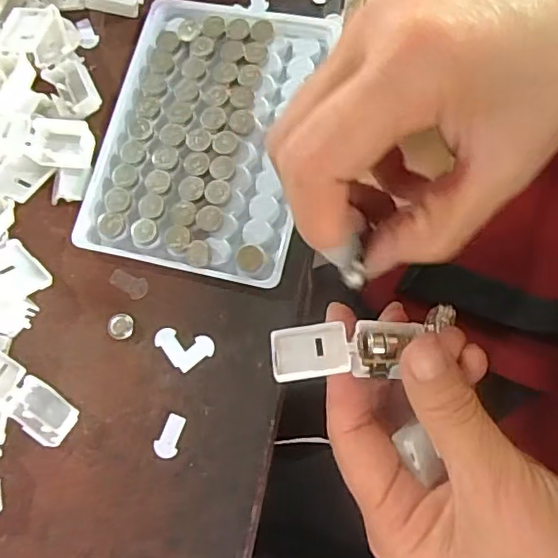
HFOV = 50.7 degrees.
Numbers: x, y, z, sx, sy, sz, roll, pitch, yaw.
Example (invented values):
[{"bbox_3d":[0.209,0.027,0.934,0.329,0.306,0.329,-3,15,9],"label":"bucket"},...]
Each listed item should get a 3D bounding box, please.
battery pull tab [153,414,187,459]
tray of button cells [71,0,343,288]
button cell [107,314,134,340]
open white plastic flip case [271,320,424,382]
[{"bbox_3d":[-0.044,0.064,0.238,0.010,0.004,0.017,27,79,11],"label":"battery pull tab"},{"bbox_3d":[-0.033,-0.068,0.265,0.092,0.009,0.130,11,77,8],"label":"tray of button cells"},{"bbox_3d":[-0.068,0.020,0.251,0.011,0.004,0.011,0,77,-2],"label":"button cell"},{"bbox_3d":[0.023,0.027,0.213,0.050,0.011,0.021,-6,51,2],"label":"open white plastic flip case"}]

